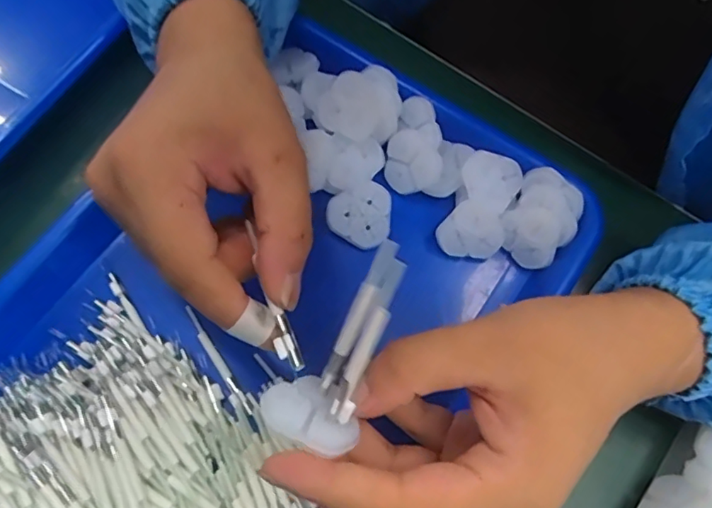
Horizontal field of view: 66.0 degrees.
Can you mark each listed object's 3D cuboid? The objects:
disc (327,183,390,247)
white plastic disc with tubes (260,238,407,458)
[{"bbox_3d":[0.004,-0.025,0.317,0.035,0.011,0.037,1,71,-2],"label":"disc"},{"bbox_3d":[-0.002,0.033,0.202,0.033,0.025,0.075,31,100,9],"label":"white plastic disc with tubes"}]

